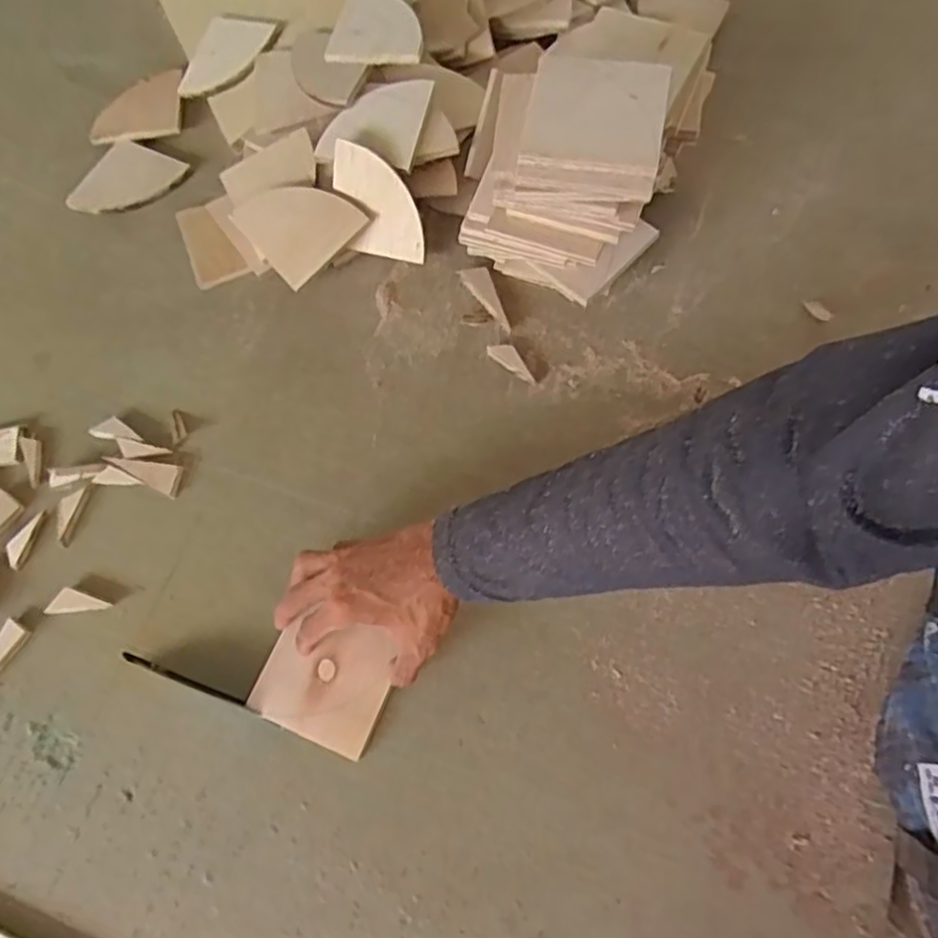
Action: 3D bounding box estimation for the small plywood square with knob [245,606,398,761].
[{"bbox_3d":[-0.112,0.165,0.548,0.098,0.015,0.090,20,69,11],"label":"small plywood square with knob"}]

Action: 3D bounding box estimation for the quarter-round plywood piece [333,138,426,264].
[{"bbox_3d":[-0.088,-0.256,0.674,0.099,0.094,0.009,16,29,11],"label":"quarter-round plywood piece"}]

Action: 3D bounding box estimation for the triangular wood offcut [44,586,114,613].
[{"bbox_3d":[-0.337,0.113,0.602,0.056,0.004,0.021,-4,67,1],"label":"triangular wood offcut"}]

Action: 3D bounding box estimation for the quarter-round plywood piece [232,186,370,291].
[{"bbox_3d":[-0.166,-0.242,0.672,0.096,0.011,0.098,-42,91,8],"label":"quarter-round plywood piece"}]

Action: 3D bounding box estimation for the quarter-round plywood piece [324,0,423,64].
[{"bbox_3d":[-0.090,-0.448,0.702,0.098,0.008,0.105,7,71,13],"label":"quarter-round plywood piece"}]

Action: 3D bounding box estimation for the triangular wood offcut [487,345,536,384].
[{"bbox_3d":[0.041,-0.101,0.647,0.054,0.004,0.019,37,110,15],"label":"triangular wood offcut"}]

